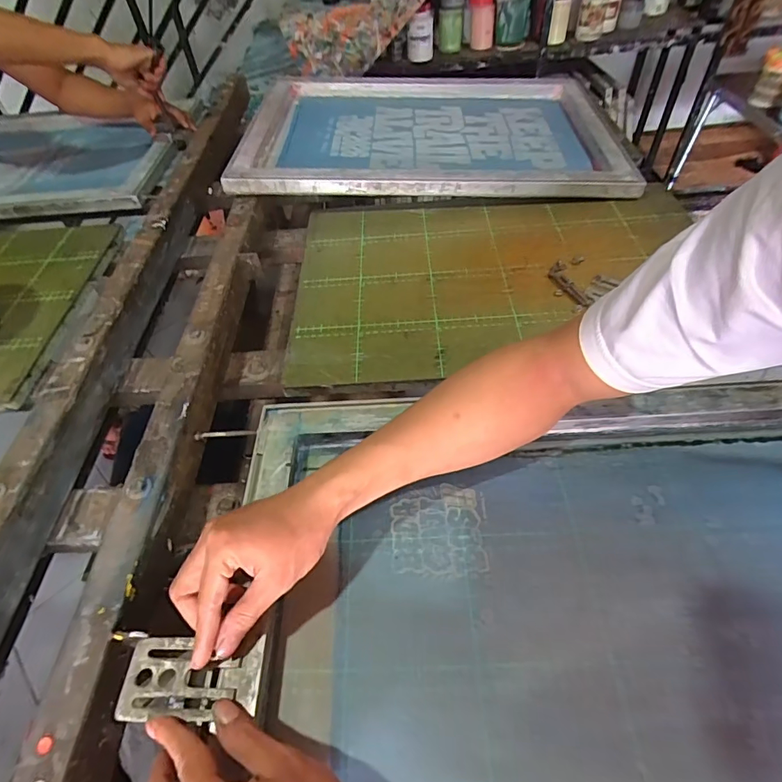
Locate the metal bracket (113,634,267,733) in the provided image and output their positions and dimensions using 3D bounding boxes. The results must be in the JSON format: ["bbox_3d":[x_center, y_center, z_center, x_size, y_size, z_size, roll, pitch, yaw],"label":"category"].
[{"bbox_3d":[-0.144,0.209,0.327,0.096,0.004,0.052,1,51,-2],"label":"metal bracket"}]

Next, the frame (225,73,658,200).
[{"bbox_3d":[0.071,-0.501,0.854,0.659,0.053,0.462,1,51,1],"label":"frame"}]

